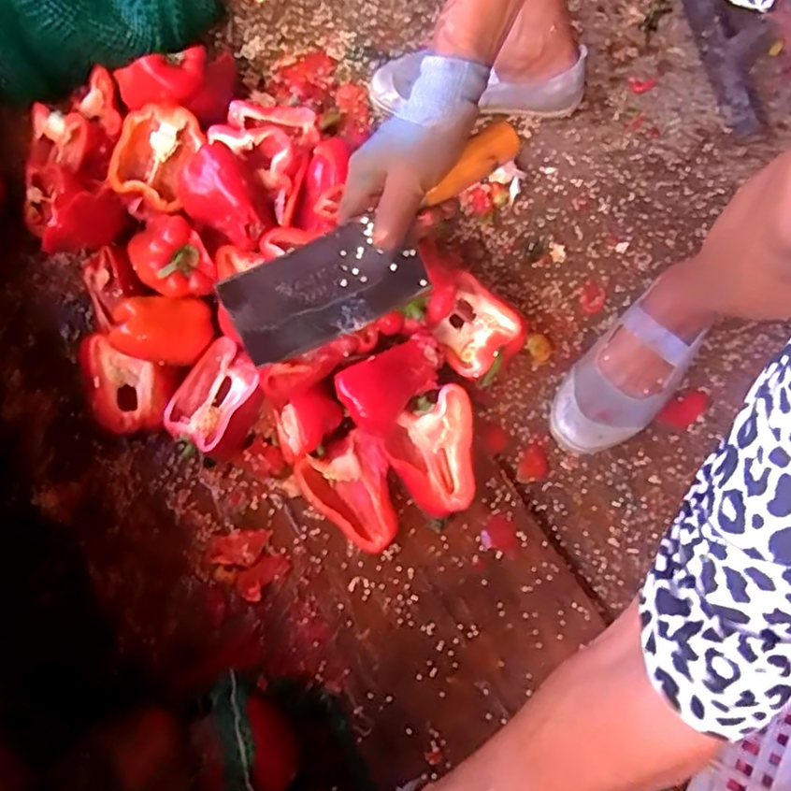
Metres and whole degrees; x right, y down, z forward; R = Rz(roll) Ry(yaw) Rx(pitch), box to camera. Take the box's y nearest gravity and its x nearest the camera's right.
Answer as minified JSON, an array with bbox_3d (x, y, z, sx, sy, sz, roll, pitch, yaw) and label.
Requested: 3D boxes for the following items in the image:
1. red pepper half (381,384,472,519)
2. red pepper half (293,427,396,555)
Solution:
[{"bbox_3d":[0.044,0.058,0.566,0.088,0.058,0.097,-29,77,-6],"label":"red pepper half"},{"bbox_3d":[-0.037,0.094,0.565,0.080,0.042,0.104,-28,77,-6],"label":"red pepper half"}]

